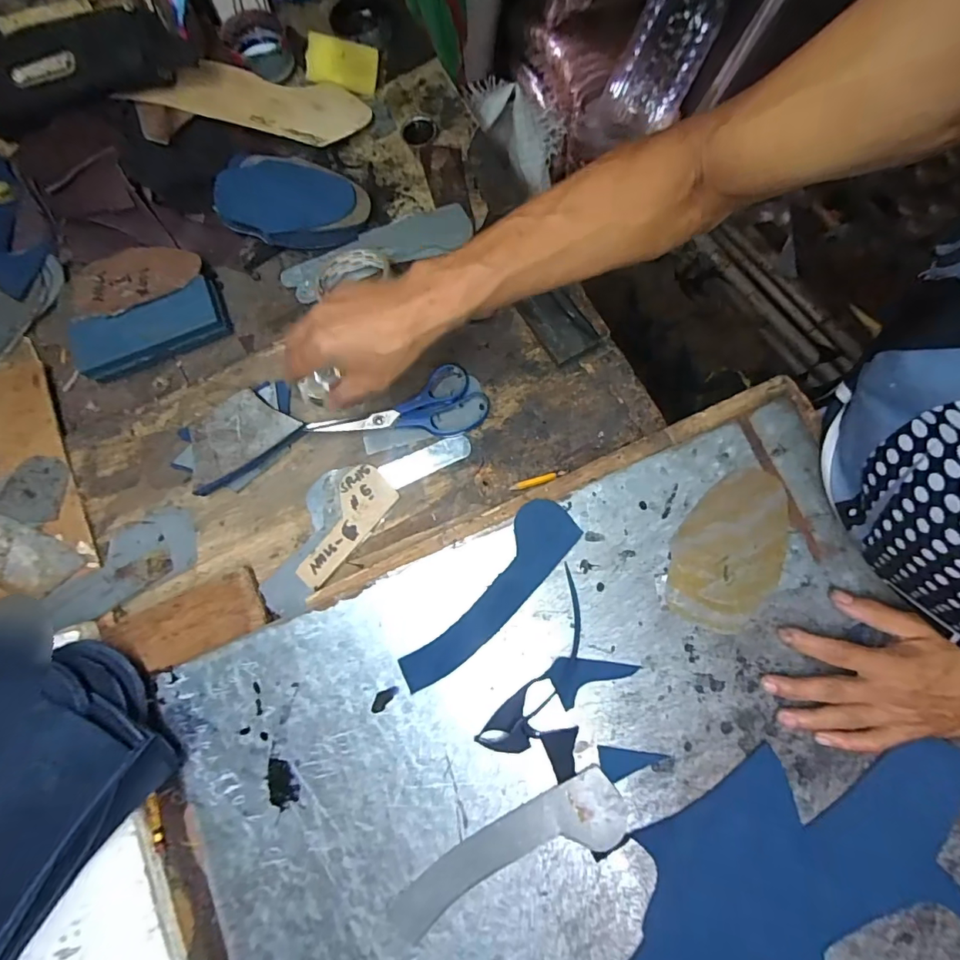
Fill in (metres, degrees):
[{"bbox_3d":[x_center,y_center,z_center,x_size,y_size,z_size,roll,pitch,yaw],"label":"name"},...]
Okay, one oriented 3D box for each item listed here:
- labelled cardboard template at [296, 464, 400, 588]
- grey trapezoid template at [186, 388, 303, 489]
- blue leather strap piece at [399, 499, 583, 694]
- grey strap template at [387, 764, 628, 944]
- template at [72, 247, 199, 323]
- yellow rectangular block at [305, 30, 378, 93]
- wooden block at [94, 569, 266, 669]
[{"bbox_3d":[-0.137,0.042,0.471,0.054,0.004,0.121,39,80,5],"label":"labelled cardboard template"},{"bbox_3d":[-0.240,-0.046,0.470,0.110,0.011,0.069,-32,80,-9],"label":"grey trapezoid template"},{"bbox_3d":[0.009,0.104,0.431,0.052,0.004,0.202,40,84,11],"label":"blue leather strap piece"},{"bbox_3d":[0.024,0.307,0.390,0.202,0.004,0.053,-29,78,-2],"label":"grey strap template"},{"bbox_3d":[-0.379,-0.221,0.525,0.145,0.006,0.084,-10,71,4],"label":"template"},{"bbox_3d":[-0.170,-0.516,0.592,0.084,0.009,0.049,0,108,-17],"label":"yellow rectangular block"},{"bbox_3d":[-0.276,0.132,0.452,0.142,0.029,0.068,-20,78,-6],"label":"wooden block"}]

